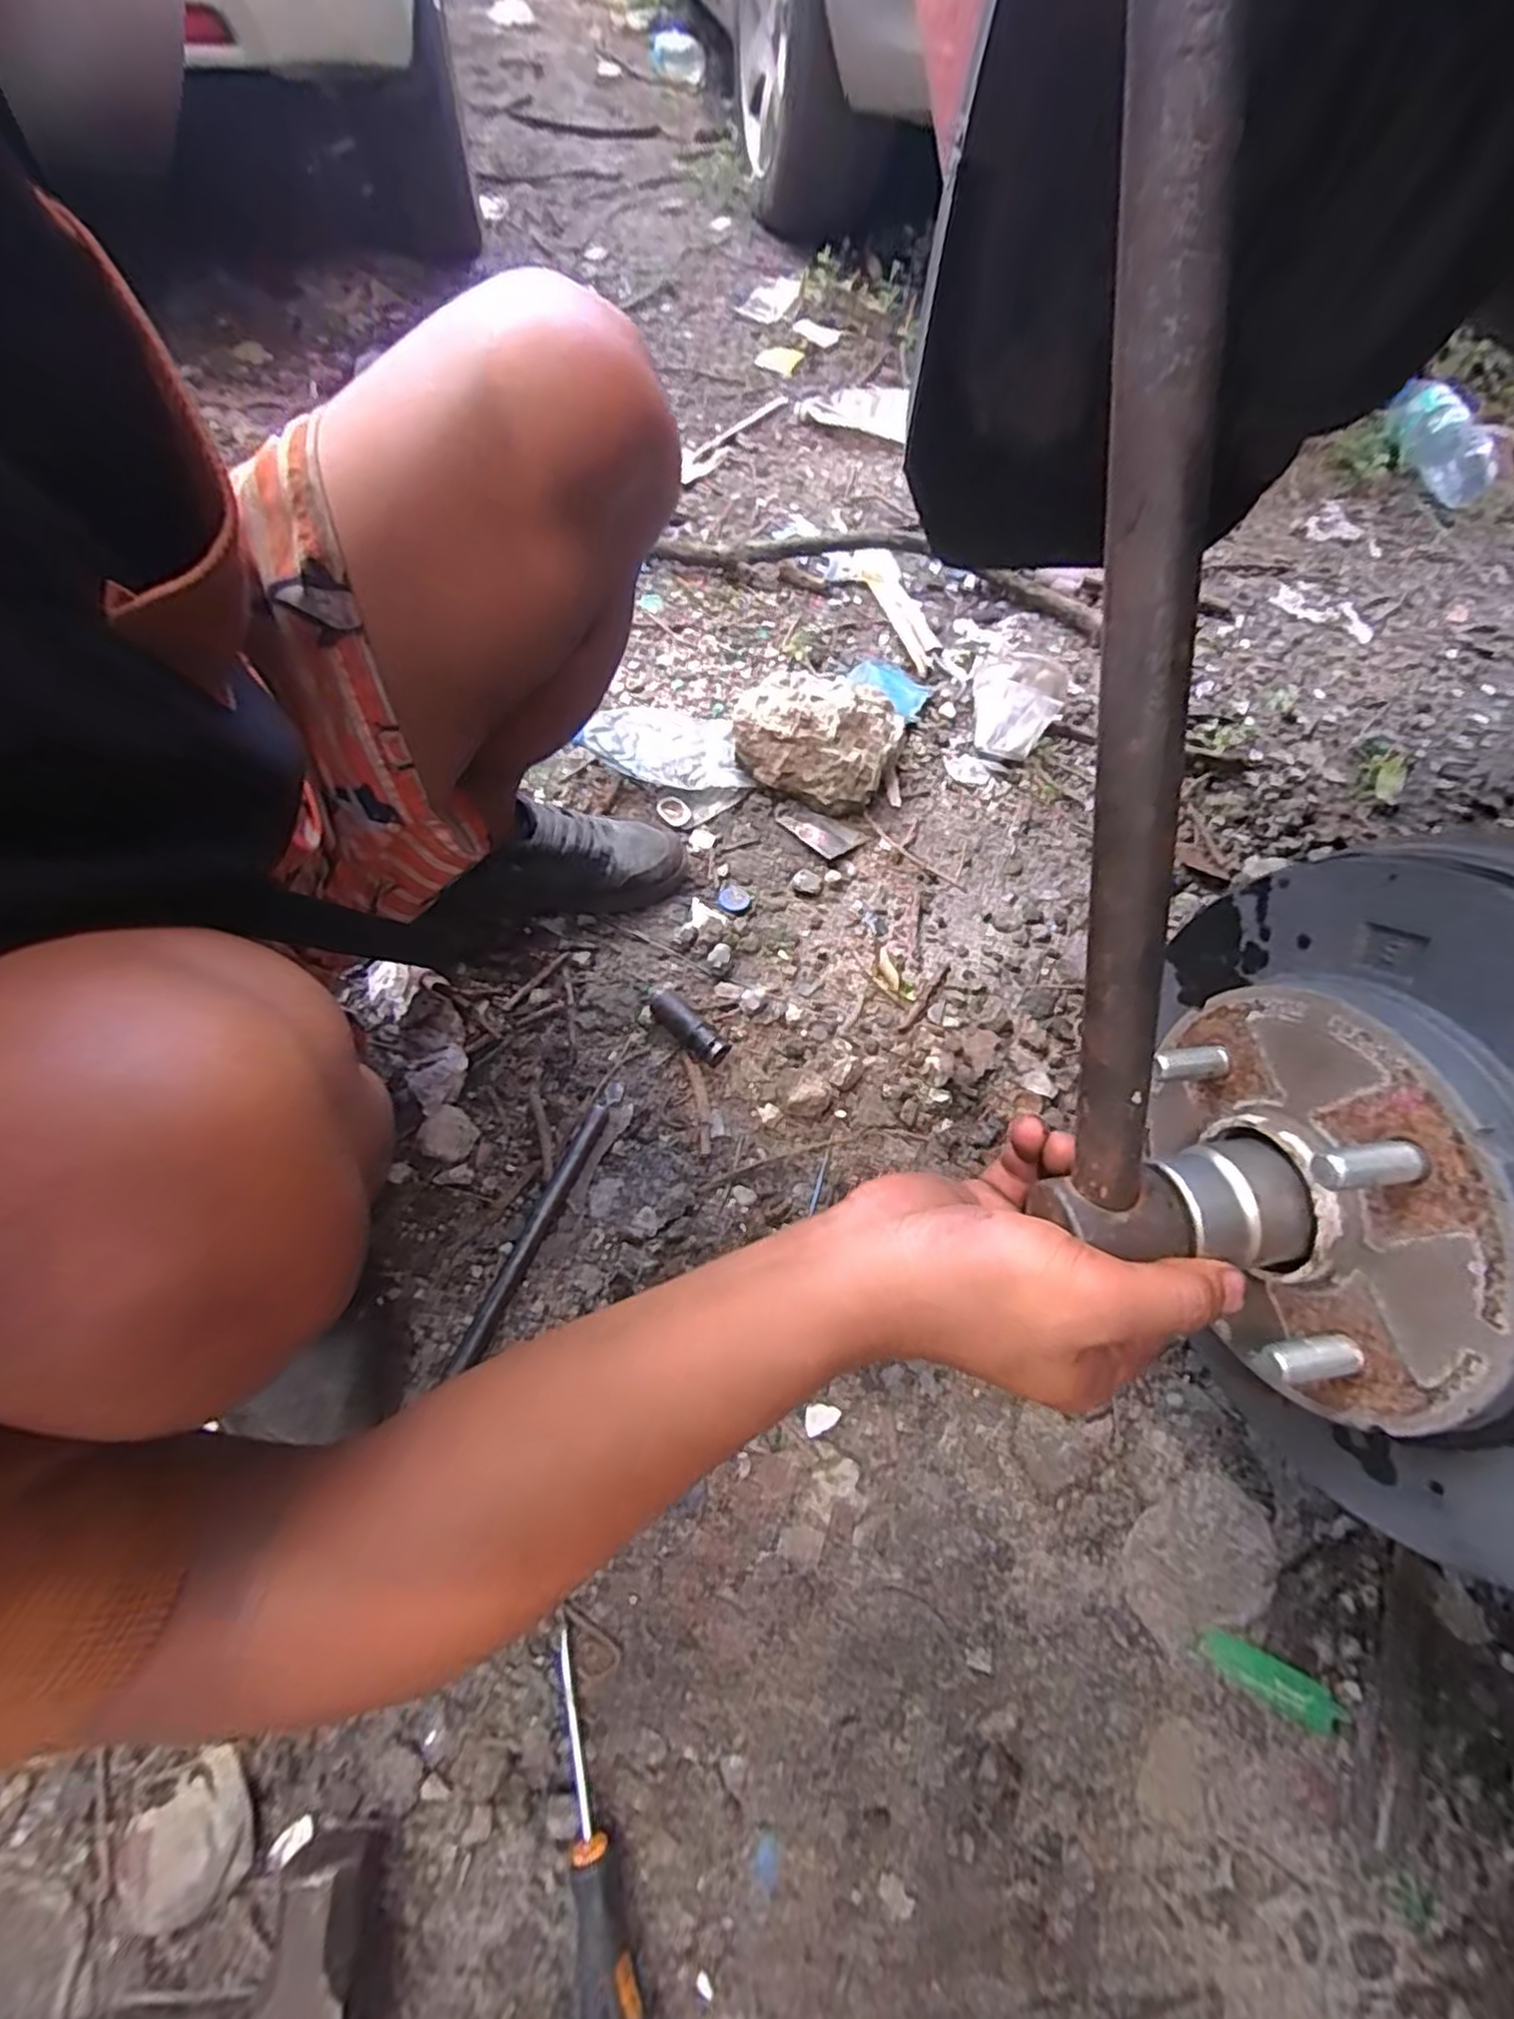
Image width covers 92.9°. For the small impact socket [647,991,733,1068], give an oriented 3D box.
[{"bbox_3d":[-0.059,0.017,0.626,0.076,0.026,0.025,36,67,17],"label":"small impact socket"}]

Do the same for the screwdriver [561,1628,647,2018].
[{"bbox_3d":[-0.090,0.459,0.380,0.030,0.034,0.189,-18,63,-10],"label":"screwdriver"}]

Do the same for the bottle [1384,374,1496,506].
[{"bbox_3d":[1.049,-0.871,1.091,0.077,0.077,0.212,-16,78,-9],"label":"bottle"}]

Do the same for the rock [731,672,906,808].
[{"bbox_3d":[0.066,-0.294,0.774,0.160,0.103,0.126,15,65,9],"label":"rock"}]

